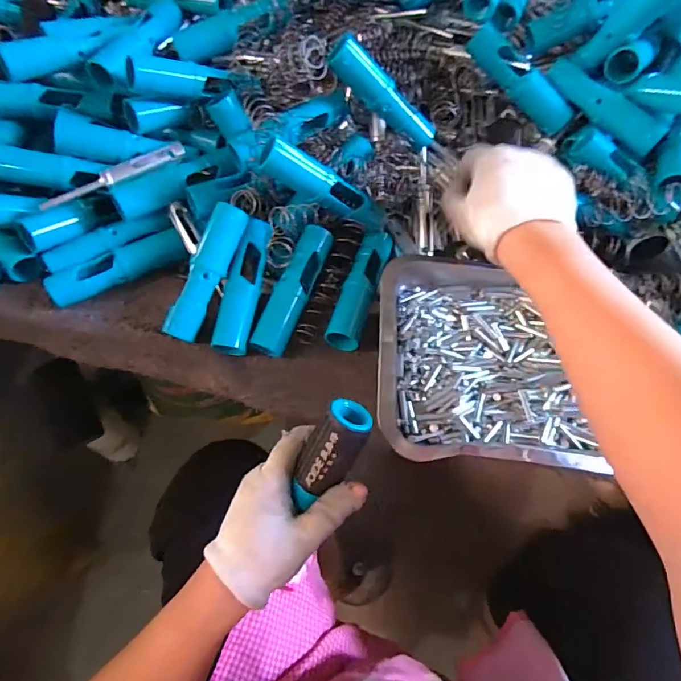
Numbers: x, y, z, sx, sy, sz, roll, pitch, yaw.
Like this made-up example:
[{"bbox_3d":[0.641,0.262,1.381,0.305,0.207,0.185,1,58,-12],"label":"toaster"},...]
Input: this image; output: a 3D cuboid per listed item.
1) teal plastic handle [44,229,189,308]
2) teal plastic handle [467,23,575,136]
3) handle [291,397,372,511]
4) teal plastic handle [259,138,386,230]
[{"bbox_3d":[-0.199,-0.067,0.411,0.118,0.023,0.028,-27,67,-16],"label":"teal plastic handle"},{"bbox_3d":[0.173,-0.248,0.437,0.120,0.031,0.027,37,64,-13],"label":"teal plastic handle"},{"bbox_3d":[-0.009,0.078,0.302,0.029,0.023,0.079,32,106,13],"label":"handle"},{"bbox_3d":[-0.010,-0.131,0.393,0.123,0.023,0.024,23,58,-30],"label":"teal plastic handle"}]

